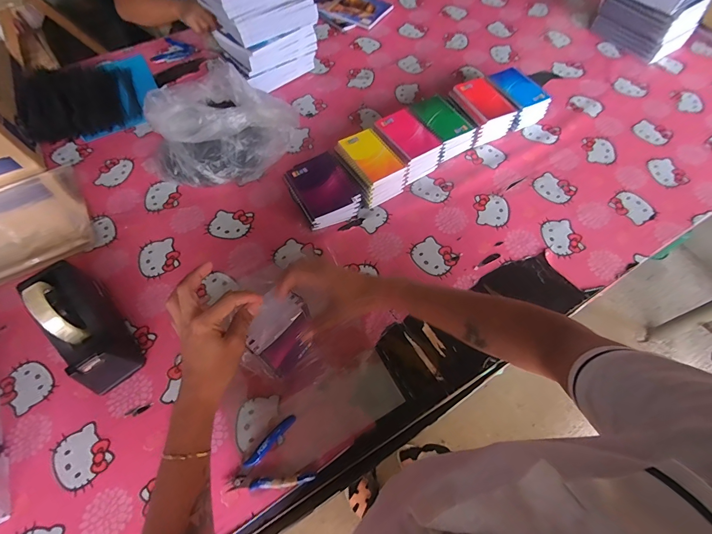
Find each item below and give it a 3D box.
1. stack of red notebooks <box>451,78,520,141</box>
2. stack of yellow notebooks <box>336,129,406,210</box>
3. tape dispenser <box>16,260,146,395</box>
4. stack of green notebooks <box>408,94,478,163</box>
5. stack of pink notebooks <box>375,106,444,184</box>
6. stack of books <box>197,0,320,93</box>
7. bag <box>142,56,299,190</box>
[{"bbox_3d":[0.281,-0.353,0.809,0.102,0.073,0.136,-25,63,-12],"label":"stack of red notebooks"},{"bbox_3d":[0.031,-0.202,0.728,0.096,0.078,0.141,-26,64,-13],"label":"stack of yellow notebooks"},{"bbox_3d":[-0.422,0.084,0.545,0.072,0.129,0.205,-38,67,-18],"label":"tape dispenser"},{"bbox_3d":[0.186,-0.308,0.787,0.098,0.069,0.133,-28,64,-14],"label":"stack of green notebooks"},{"bbox_3d":[0.110,-0.256,0.758,0.096,0.076,0.142,-26,64,-13],"label":"stack of pink notebooks"},{"bbox_3d":[-0.229,-0.582,0.859,0.213,0.220,0.164,-38,67,-18],"label":"stack of books"},{"bbox_3d":[-0.294,-0.293,0.736,0.295,0.155,0.247,26,64,15],"label":"bag"}]

